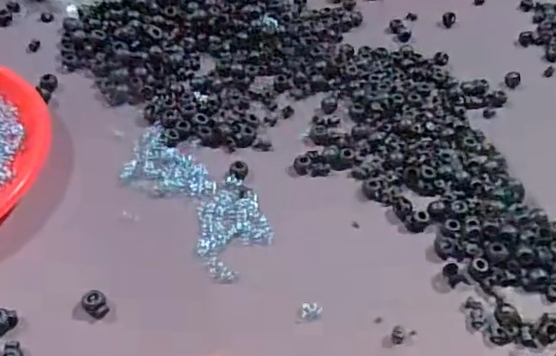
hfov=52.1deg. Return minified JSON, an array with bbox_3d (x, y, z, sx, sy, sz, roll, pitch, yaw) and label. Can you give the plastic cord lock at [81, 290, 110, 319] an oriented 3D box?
[{"bbox_3d":[-0.123,0.085,0.383,0.015,0.010,0.019,-25,56,-26],"label":"plastic cord lock"}]

